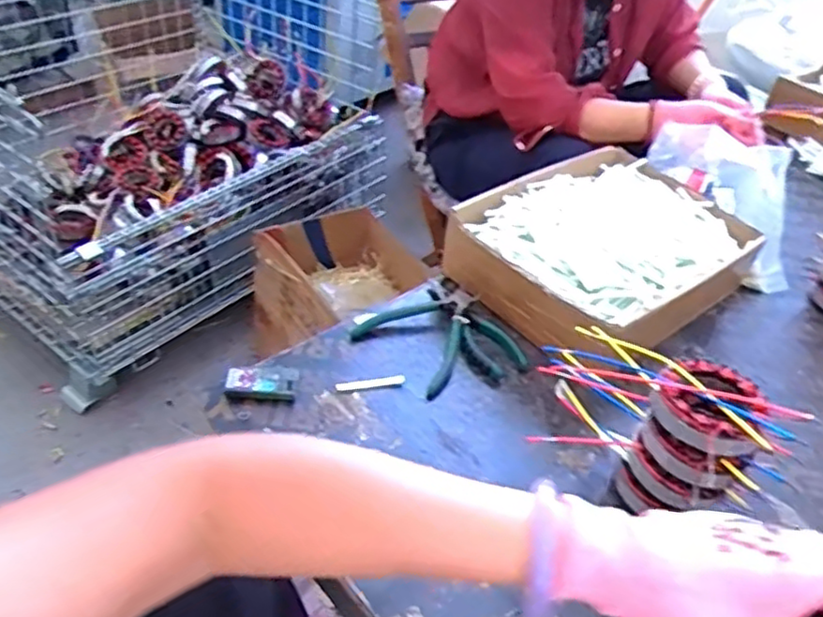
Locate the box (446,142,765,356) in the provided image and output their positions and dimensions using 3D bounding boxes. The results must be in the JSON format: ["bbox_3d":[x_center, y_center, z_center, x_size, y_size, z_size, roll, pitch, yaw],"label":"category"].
[{"bbox_3d":[0.231,-0.073,0.821,0.322,0.096,0.242,-27,51,-33],"label":"box"}]

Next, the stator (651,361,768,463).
[{"bbox_3d":[0.238,0.081,0.558,0.090,0.037,0.091,24,43,18],"label":"stator"}]

